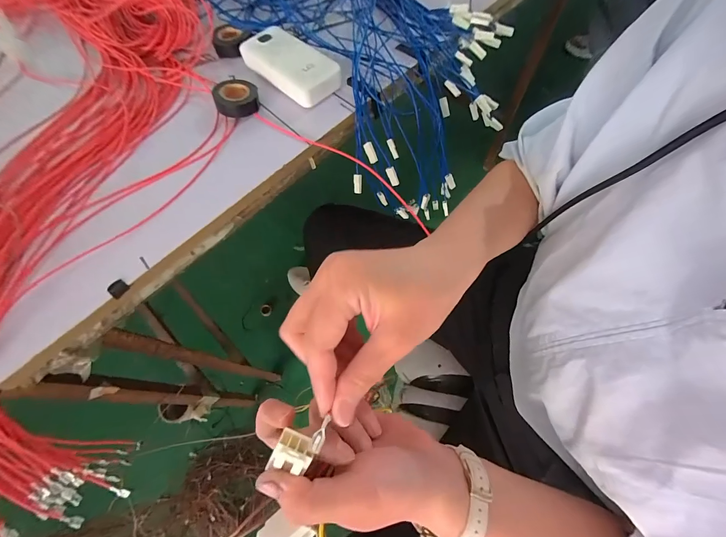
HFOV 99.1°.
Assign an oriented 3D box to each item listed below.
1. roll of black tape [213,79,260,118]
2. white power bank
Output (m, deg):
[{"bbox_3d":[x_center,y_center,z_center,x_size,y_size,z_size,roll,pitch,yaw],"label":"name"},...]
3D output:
[{"bbox_3d":[-0.167,-0.226,0.409,0.054,0.021,0.058,-1,66,2],"label":"roll of black tape"},{"bbox_3d":[-0.098,-0.280,0.421,0.143,0.028,0.072,40,73,17],"label":"white power bank"}]

